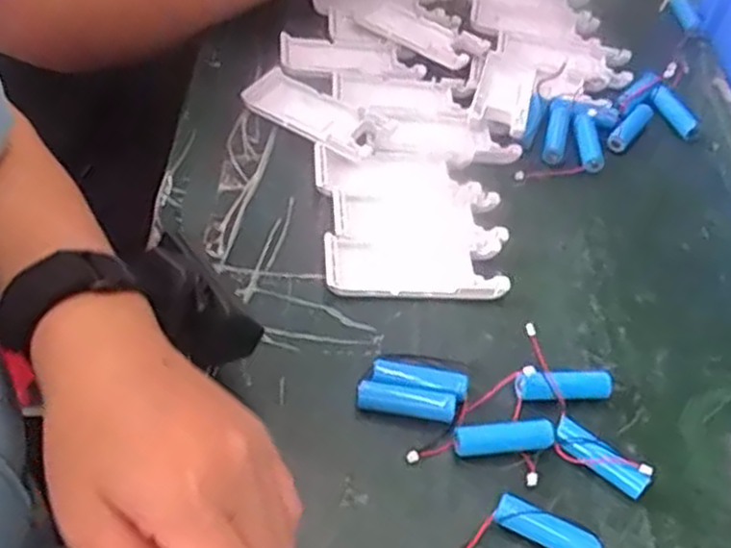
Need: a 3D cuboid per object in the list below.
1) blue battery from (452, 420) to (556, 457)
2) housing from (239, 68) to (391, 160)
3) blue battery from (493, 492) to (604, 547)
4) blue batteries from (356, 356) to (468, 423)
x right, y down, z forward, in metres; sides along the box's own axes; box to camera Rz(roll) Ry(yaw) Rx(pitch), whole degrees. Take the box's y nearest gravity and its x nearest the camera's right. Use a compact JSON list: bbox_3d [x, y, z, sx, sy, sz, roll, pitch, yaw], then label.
[{"bbox_3d":[0.070,0.082,0.383,0.051,0.011,0.011,-2,51,-9],"label":"blue battery"},{"bbox_3d":[-0.034,-0.108,0.518,0.102,0.015,0.042,33,54,18],"label":"housing"},{"bbox_3d":[0.084,0.120,0.356,0.049,0.011,0.012,24,52,12],"label":"blue battery"},{"bbox_3d":[0.024,0.059,0.397,0.054,0.011,0.029,10,50,0],"label":"blue batteries"}]

